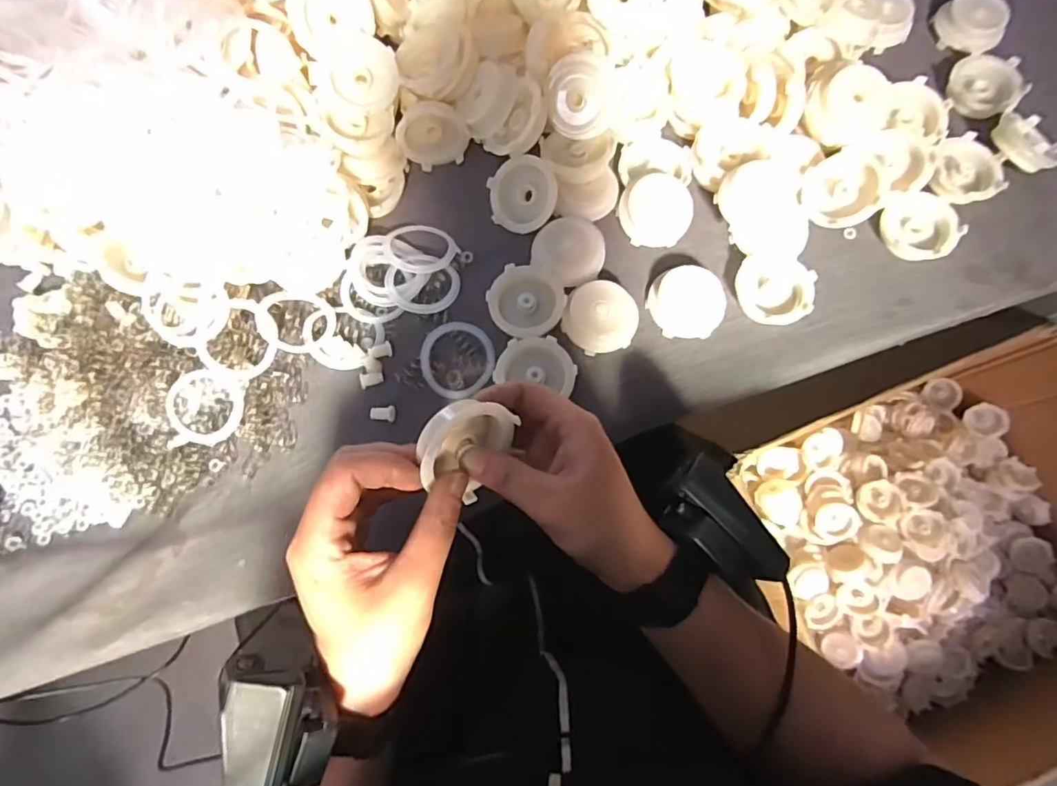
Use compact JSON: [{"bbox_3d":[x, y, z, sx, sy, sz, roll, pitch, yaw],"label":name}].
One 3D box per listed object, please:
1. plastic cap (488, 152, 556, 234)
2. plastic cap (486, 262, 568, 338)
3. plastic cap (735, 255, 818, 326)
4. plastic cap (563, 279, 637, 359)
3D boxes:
[{"bbox_3d":[-0.004,-0.148,0.412,0.053,0.013,0.054,6,108,19],"label":"plastic cap"},{"bbox_3d":[-0.002,-0.065,0.401,0.052,0.014,0.051,0,76,1],"label":"plastic cap"},{"bbox_3d":[0.179,-0.074,0.402,0.053,0.016,0.054,0,76,1],"label":"plastic cap"},{"bbox_3d":[0.053,-0.055,0.397,0.054,0.017,0.048,-14,76,-2],"label":"plastic cap"}]

